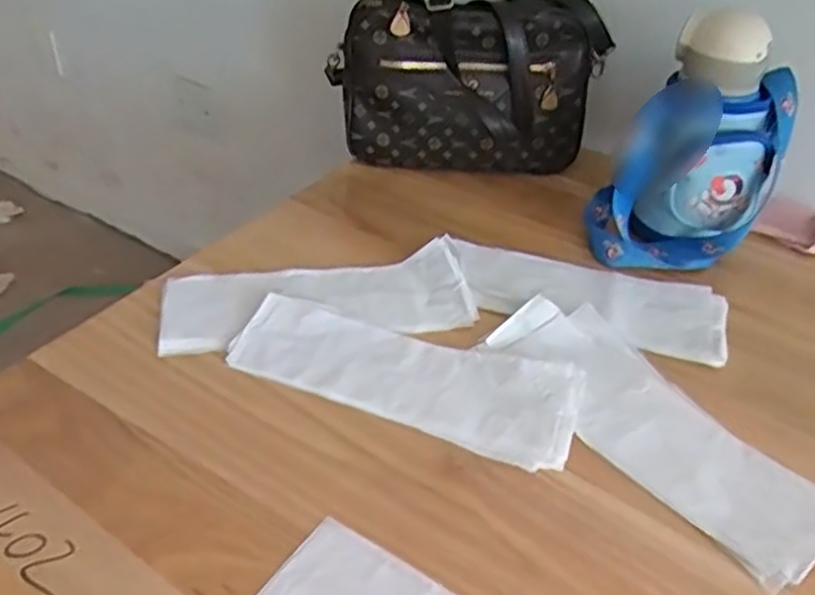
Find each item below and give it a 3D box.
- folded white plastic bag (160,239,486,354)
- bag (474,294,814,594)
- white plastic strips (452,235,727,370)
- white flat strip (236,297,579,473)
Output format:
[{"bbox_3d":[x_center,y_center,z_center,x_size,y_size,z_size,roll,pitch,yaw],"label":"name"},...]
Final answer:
[{"bbox_3d":[-0.075,0.000,0.634,0.253,0.020,0.086,-5,47,-9],"label":"folded white plastic bag"},{"bbox_3d":[0.176,0.088,0.548,0.100,0.012,0.265,-24,47,-29],"label":"bag"},{"bbox_3d":[0.155,-0.006,0.654,0.233,0.017,0.104,14,40,12],"label":"white plastic strips"},{"bbox_3d":[-0.004,0.059,0.576,0.261,0.015,0.092,14,41,12],"label":"white flat strip"}]

